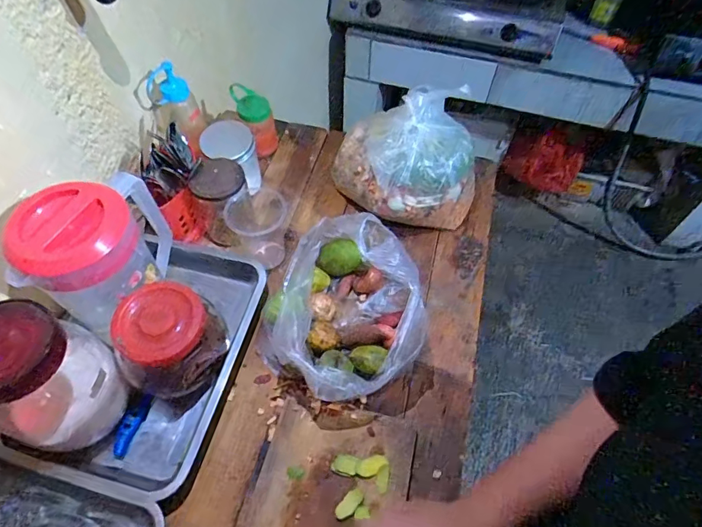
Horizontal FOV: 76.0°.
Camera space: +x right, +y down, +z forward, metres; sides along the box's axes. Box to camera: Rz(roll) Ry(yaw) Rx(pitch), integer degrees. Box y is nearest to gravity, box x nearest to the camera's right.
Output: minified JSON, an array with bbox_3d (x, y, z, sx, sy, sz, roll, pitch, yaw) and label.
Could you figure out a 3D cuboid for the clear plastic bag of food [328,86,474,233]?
[{"bbox_3d":[0.087,-0.158,0.745,0.204,0.169,0.153,-7,56,-6],"label":"clear plastic bag of food"}]

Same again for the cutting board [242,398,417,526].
[{"bbox_3d":[-0.039,0.313,0.516,0.173,0.022,0.298,13,57,9],"label":"cutting board"}]

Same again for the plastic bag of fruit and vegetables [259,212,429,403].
[{"bbox_3d":[-0.002,0.062,0.619,0.213,0.136,0.228,33,61,19],"label":"plastic bag of fruit and vegetables"}]

